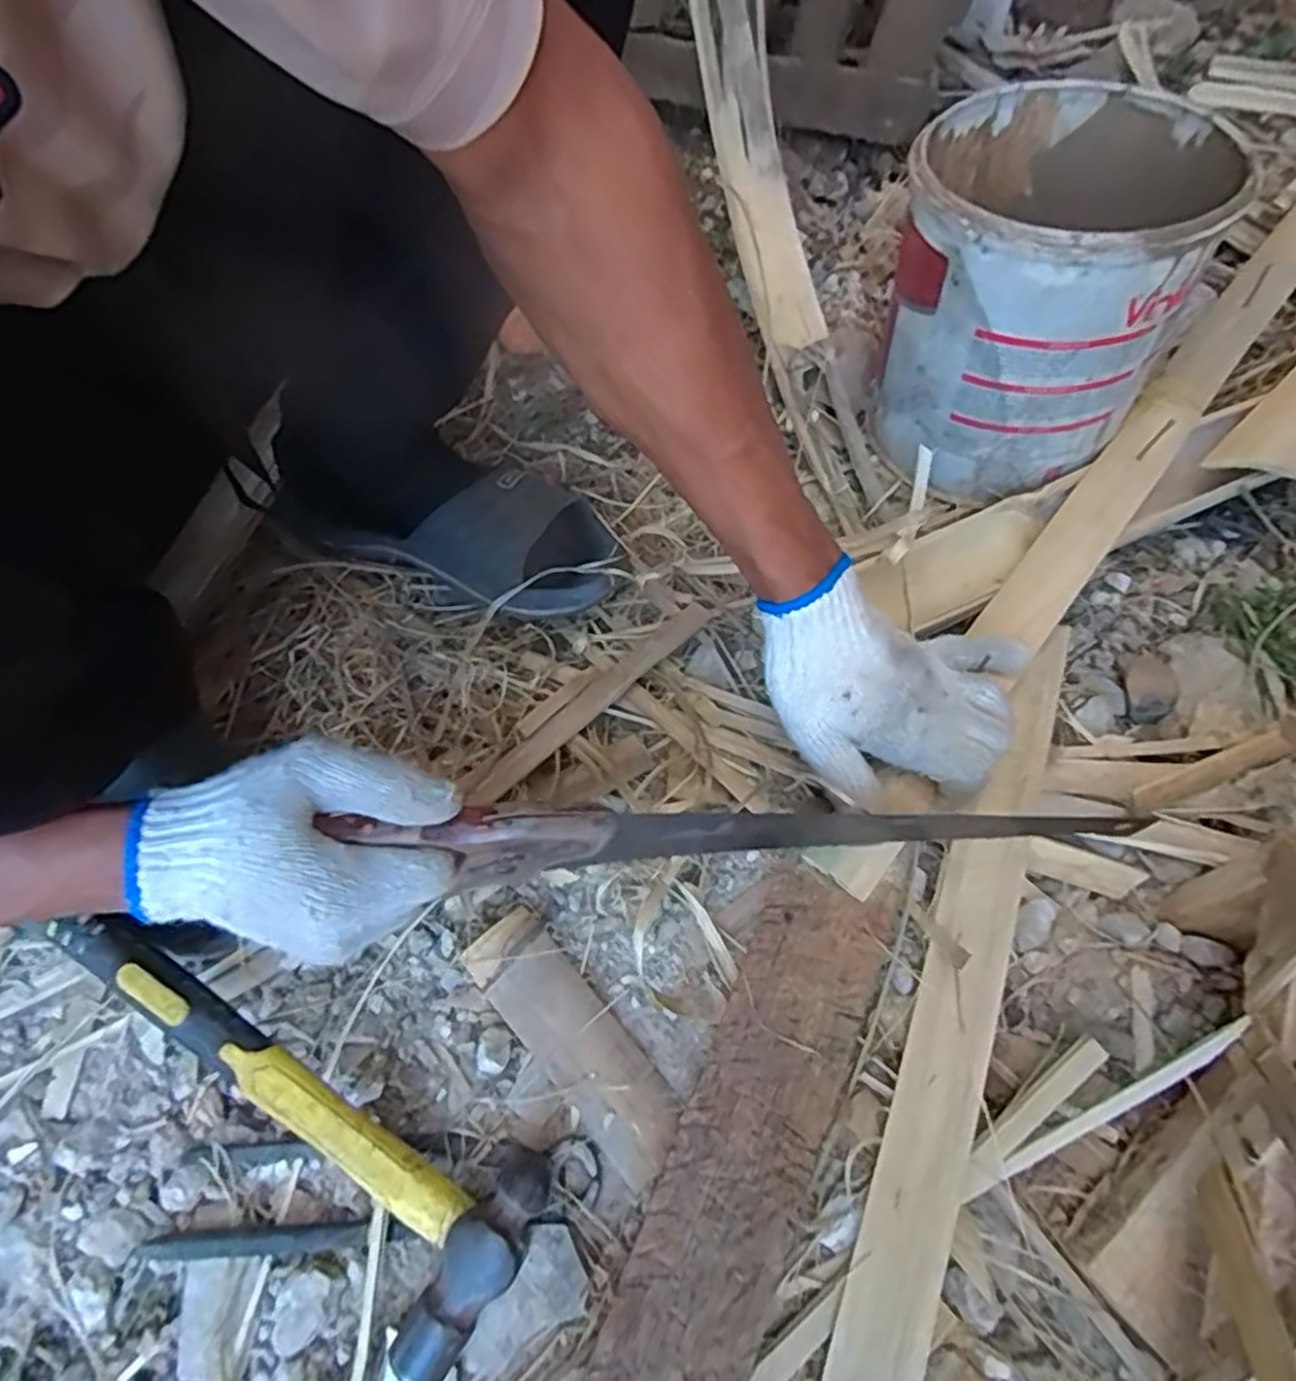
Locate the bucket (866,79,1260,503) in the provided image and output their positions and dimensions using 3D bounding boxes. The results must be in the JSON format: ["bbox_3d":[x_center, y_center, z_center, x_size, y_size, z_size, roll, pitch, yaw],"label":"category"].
[{"bbox_3d":[0.242,-0.254,0.494,0.165,0.180,0.180,-1,64,2],"label":"bucket"}]

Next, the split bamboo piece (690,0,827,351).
[{"bbox_3d":[0.080,-0.382,0.538,0.055,0.026,0.258,-18,106,-5],"label":"split bamboo piece"}]

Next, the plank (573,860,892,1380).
[{"bbox_3d":[-0.003,0.299,0.301,0.062,0.025,0.474,21,66,15],"label":"plank"}]

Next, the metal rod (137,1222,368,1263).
[{"bbox_3d":[-0.195,0.270,0.369,0.110,0.014,0.014,-4,65,1],"label":"metal rod"}]

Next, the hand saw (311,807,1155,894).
[{"bbox_3d":[0.054,0.072,0.370,0.375,0.052,0.023,0,65,-9],"label":"hand saw"}]

